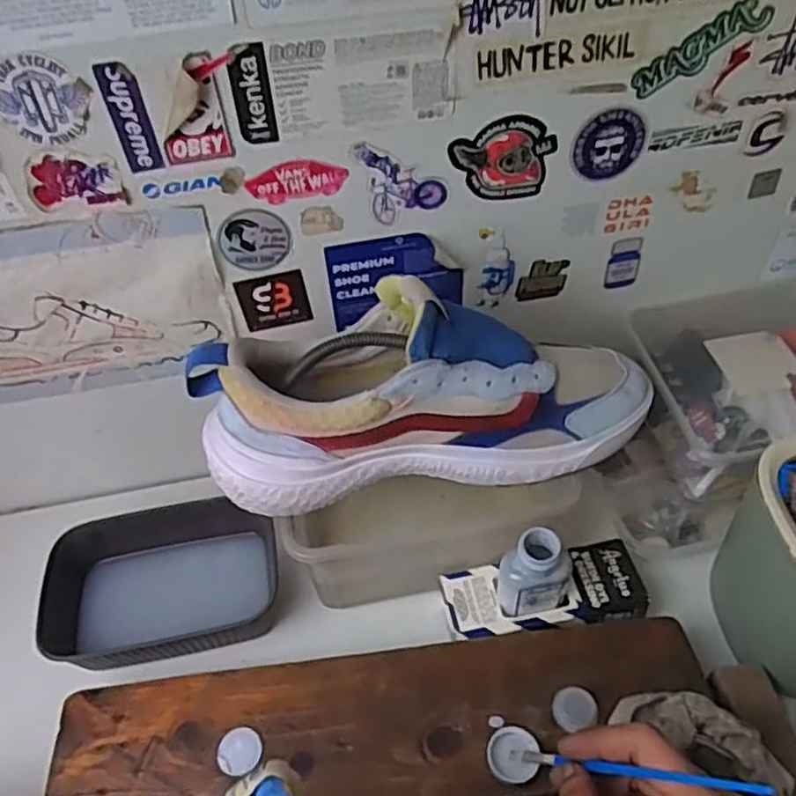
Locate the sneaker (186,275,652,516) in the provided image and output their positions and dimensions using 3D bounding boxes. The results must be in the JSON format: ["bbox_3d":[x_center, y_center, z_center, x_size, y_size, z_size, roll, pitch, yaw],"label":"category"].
[{"bbox_3d":[0.022,-0.011,0.452,0.294,0.119,0.090,-8,48,-4],"label":"sneaker"}]

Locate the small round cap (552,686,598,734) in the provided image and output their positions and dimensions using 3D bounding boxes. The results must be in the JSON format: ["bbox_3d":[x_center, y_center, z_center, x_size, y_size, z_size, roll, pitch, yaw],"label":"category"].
[{"bbox_3d":[0.110,0.193,0.438,0.026,0.005,0.025,-1,48,2],"label":"small round cap"}]

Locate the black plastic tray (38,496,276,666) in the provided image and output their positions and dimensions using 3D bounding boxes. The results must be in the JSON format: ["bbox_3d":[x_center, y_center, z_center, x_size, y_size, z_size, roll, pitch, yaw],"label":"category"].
[{"bbox_3d":[-0.175,0.138,0.534,0.162,0.042,0.120,-10,48,-6],"label":"black plastic tray"}]

